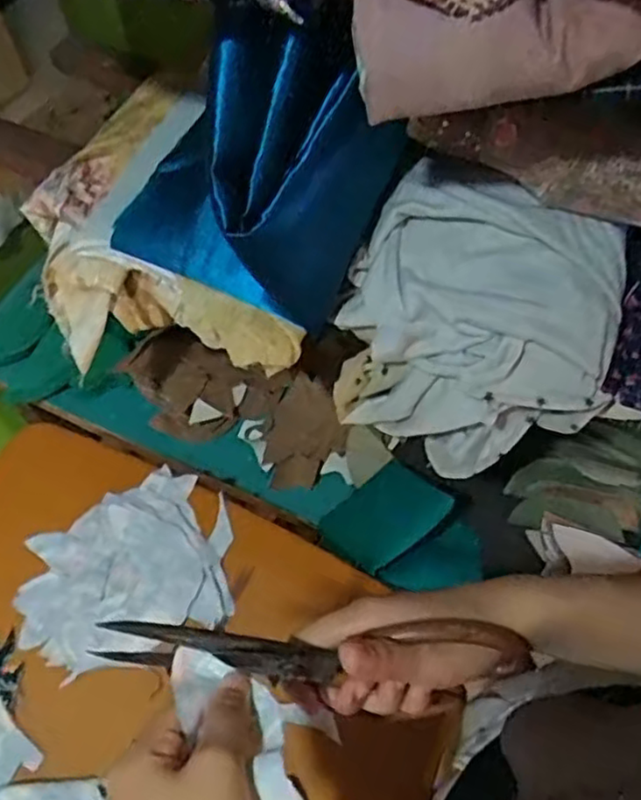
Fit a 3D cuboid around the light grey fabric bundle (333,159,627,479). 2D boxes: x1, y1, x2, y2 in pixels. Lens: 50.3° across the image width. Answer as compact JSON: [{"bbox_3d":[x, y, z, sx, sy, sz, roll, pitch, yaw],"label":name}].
[{"bbox_3d":[0.112,-0.049,0.498,0.187,0.163,0.134,20,60,13],"label":"light grey fabric bundle"}]

